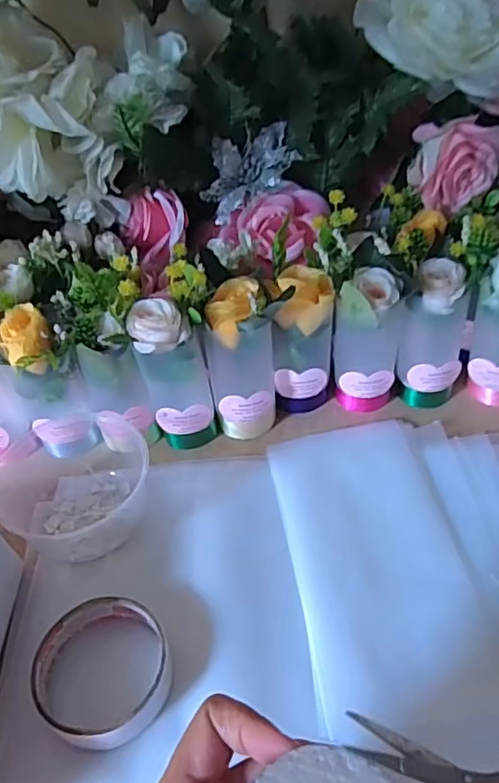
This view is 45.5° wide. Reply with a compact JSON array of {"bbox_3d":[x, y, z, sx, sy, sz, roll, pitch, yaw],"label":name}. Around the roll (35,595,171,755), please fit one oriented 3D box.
[{"bbox_3d":[-0.089,0.170,0.364,0.083,0.018,0.085,-2,43,2],"label":"roll"}]

